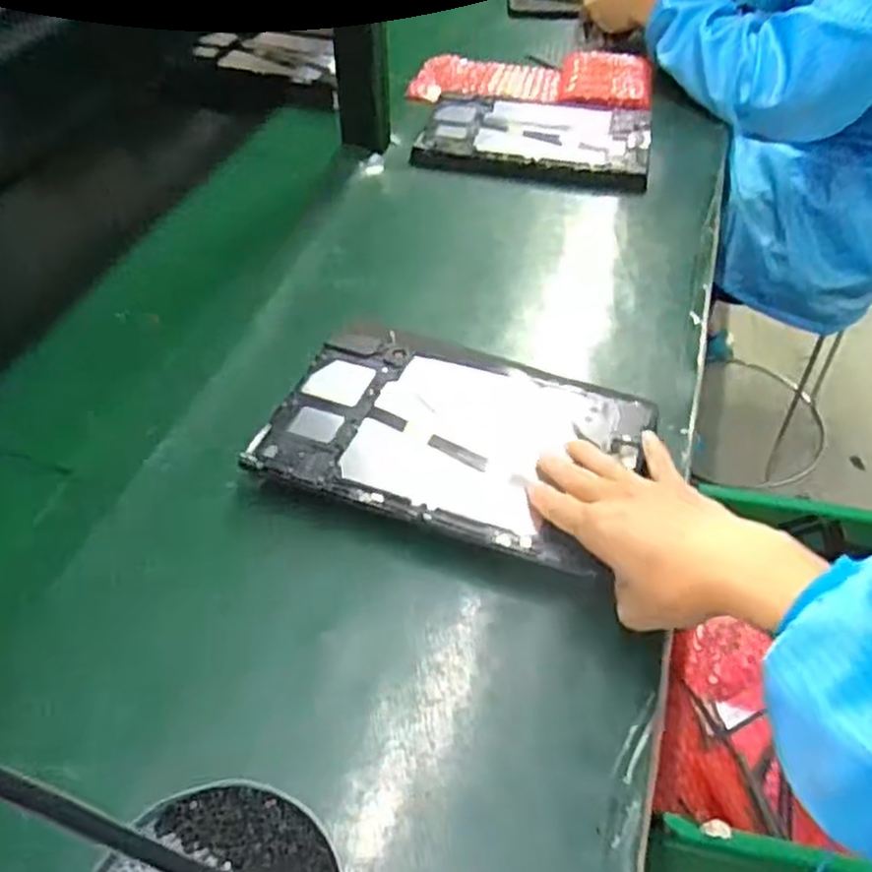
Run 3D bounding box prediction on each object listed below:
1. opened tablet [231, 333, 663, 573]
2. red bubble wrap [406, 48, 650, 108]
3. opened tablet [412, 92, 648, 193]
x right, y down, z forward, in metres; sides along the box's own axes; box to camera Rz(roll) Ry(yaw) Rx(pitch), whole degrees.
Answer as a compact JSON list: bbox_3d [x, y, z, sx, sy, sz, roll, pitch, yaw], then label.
[{"bbox_3d":[0.012,-0.004,0.532,0.234,0.013,0.160,16,50,13],"label":"opened tablet"},{"bbox_3d":[0.110,-0.422,0.922,0.272,0.032,0.123,9,47,9],"label":"red bubble wrap"},{"bbox_3d":[0.107,-0.321,0.840,0.236,0.023,0.156,10,47,10],"label":"opened tablet"}]

